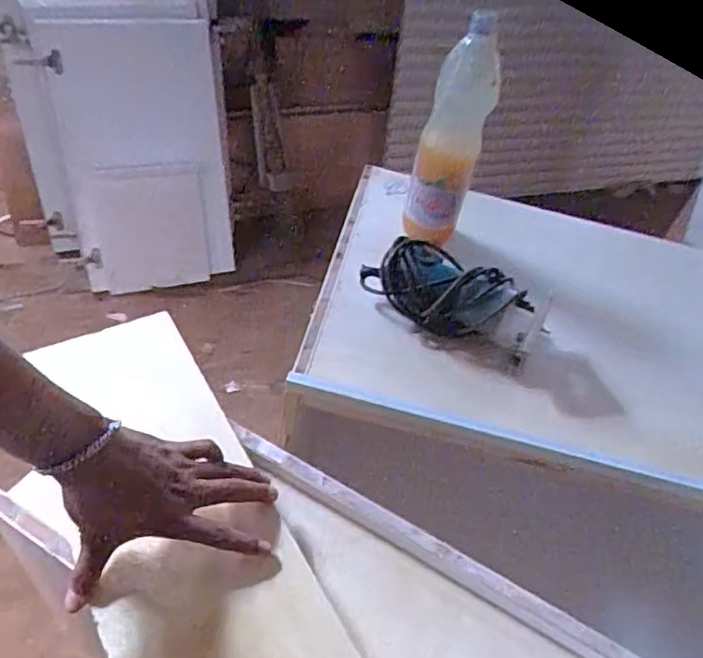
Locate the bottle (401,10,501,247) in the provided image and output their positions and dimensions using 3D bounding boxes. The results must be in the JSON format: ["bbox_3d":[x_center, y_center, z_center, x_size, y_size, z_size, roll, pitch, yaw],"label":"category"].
[{"bbox_3d":[0.129,-0.252,0.794,0.085,0.298,0.090,15,43,2],"label":"bottle"}]

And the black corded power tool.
[{"bbox_3d":[0.130,-0.040,0.785,0.238,0.088,0.086,29,46,17],"label":"black corded power tool"}]

